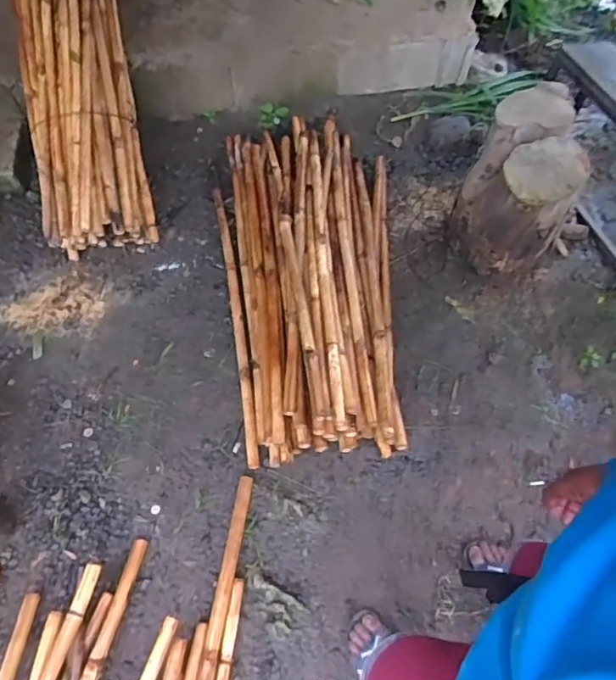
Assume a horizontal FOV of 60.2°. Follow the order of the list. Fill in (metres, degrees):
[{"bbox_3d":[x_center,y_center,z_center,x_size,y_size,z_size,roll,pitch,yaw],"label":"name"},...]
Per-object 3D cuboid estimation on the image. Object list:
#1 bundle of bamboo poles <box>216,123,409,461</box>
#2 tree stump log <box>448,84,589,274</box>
[{"bbox_3d":[-0.017,-0.260,1.671,0.580,0.187,1.270,1,59,1],"label":"bundle of bamboo poles"},{"bbox_3d":[0.625,-0.455,1.603,0.290,0.395,0.418,14,64,9],"label":"tree stump log"}]

